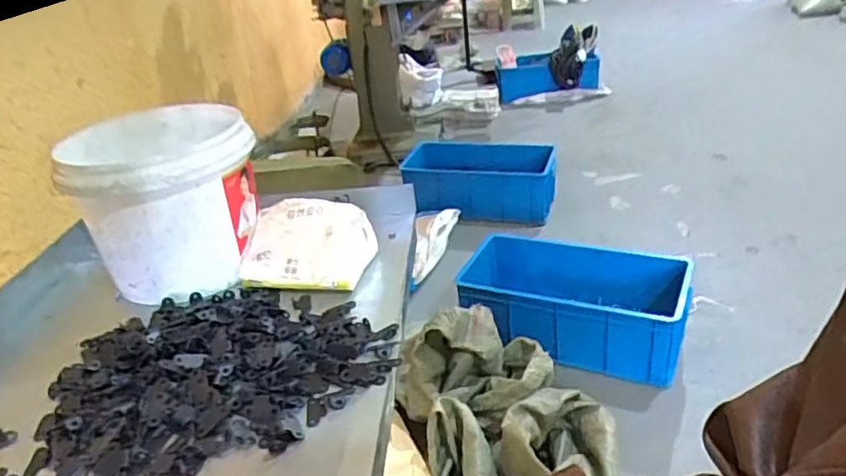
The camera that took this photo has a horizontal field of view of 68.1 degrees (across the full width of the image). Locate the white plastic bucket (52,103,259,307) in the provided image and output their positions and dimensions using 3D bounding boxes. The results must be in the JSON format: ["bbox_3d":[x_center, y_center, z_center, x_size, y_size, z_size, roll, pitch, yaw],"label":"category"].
[{"bbox_3d":[-0.270,-0.046,0.673,0.167,0.143,0.196,-18,31,-20],"label":"white plastic bucket"}]

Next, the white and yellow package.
[{"bbox_3d":[-0.121,0.002,0.629,0.135,0.073,0.074,-4,29,4],"label":"white and yellow package"}]

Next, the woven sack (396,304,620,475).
[{"bbox_3d":[0.162,0.357,1.370,0.398,0.221,0.471,-13,29,-12],"label":"woven sack"}]

